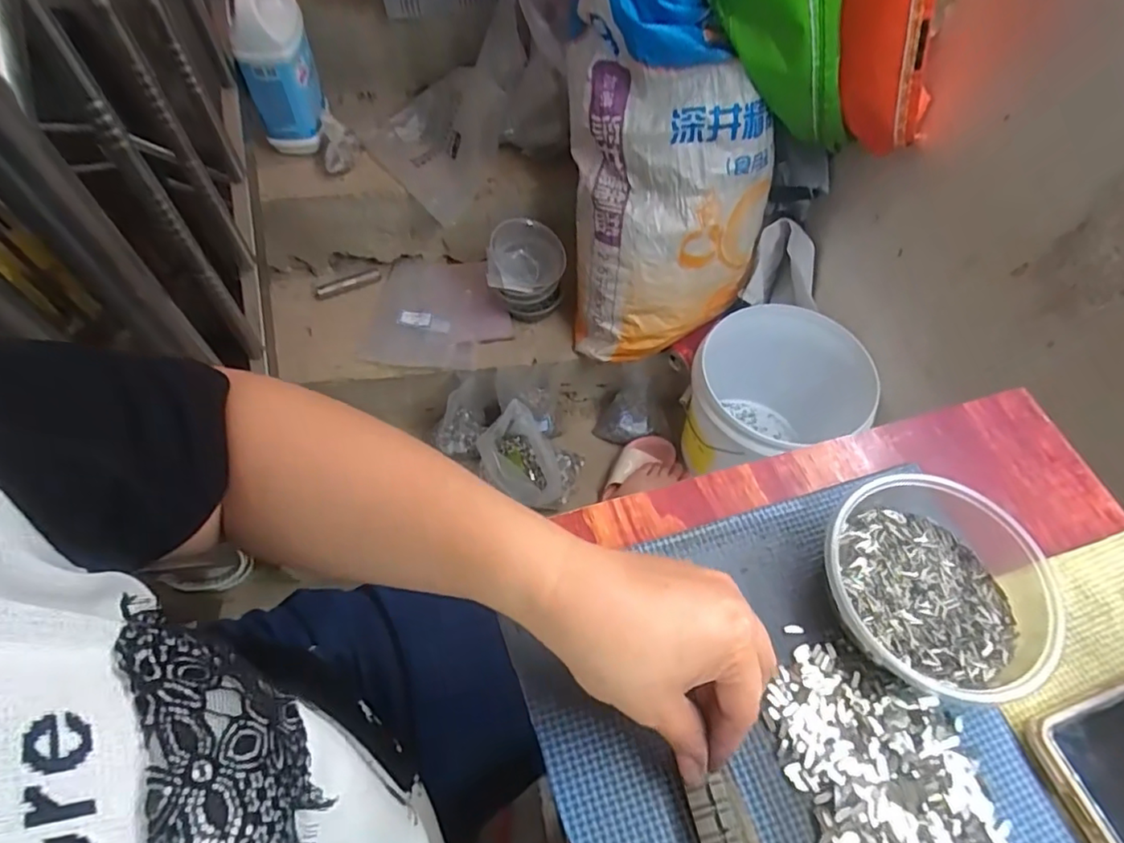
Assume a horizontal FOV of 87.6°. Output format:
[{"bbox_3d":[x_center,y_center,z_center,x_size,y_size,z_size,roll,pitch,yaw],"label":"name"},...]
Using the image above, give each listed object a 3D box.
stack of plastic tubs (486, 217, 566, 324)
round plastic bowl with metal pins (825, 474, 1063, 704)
[{"bbox_3d":[-0.060,-0.244,0.980,0.121,0.149,0.105,0,60,-3],"label":"stack of plastic tubs"},{"bbox_3d":[0.199,0.081,0.316,0.111,0.049,0.120,1,60,-2],"label":"round plastic bowl with metal pins"}]

